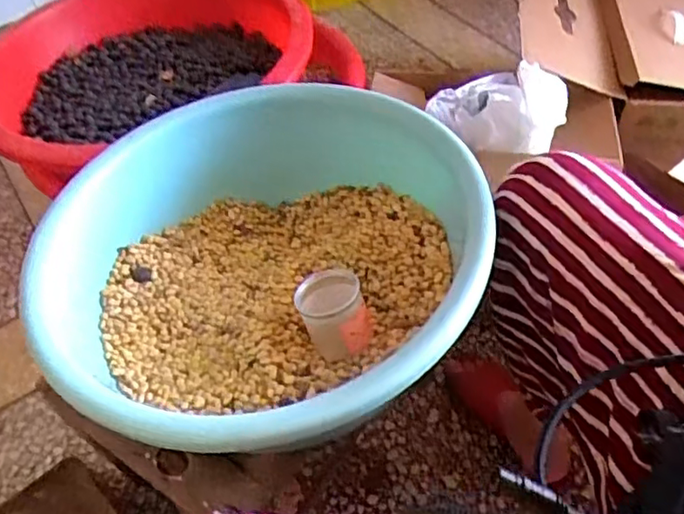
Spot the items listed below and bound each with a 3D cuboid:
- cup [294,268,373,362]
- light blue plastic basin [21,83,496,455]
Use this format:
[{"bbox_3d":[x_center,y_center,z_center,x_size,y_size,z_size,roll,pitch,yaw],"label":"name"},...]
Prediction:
[{"bbox_3d":[-0.005,0.051,0.529,0.056,0.070,0.056,-13,34,9],"label":"cup"},{"bbox_3d":[-0.070,0.000,0.578,0.371,0.157,0.412,-5,51,0],"label":"light blue plastic basin"}]

